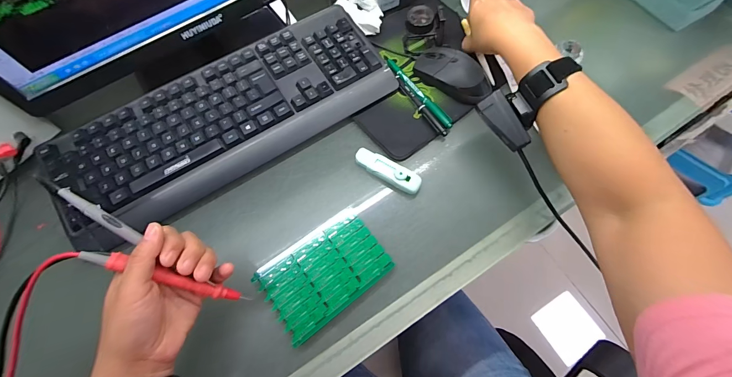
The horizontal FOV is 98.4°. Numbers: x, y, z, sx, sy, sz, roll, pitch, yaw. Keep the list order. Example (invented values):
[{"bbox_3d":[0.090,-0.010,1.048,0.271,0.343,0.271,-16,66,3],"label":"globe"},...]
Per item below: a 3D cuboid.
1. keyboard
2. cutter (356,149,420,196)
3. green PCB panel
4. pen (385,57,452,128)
[{"bbox_3d":[-0.176,-0.096,0.417,0.429,0.042,0.150,-32,71,-11],"label":"keyboard"},{"bbox_3d":[0.027,-0.021,0.396,0.088,0.019,0.027,32,72,13],"label":"cutter"},{"bbox_3d":[-0.046,0.092,0.353,0.132,0.009,0.088,-35,72,-13],"label":"green PCB panel"},{"bbox_3d":[0.073,-0.136,0.443,0.012,0.012,0.139,-32,71,-12],"label":"pen"}]

